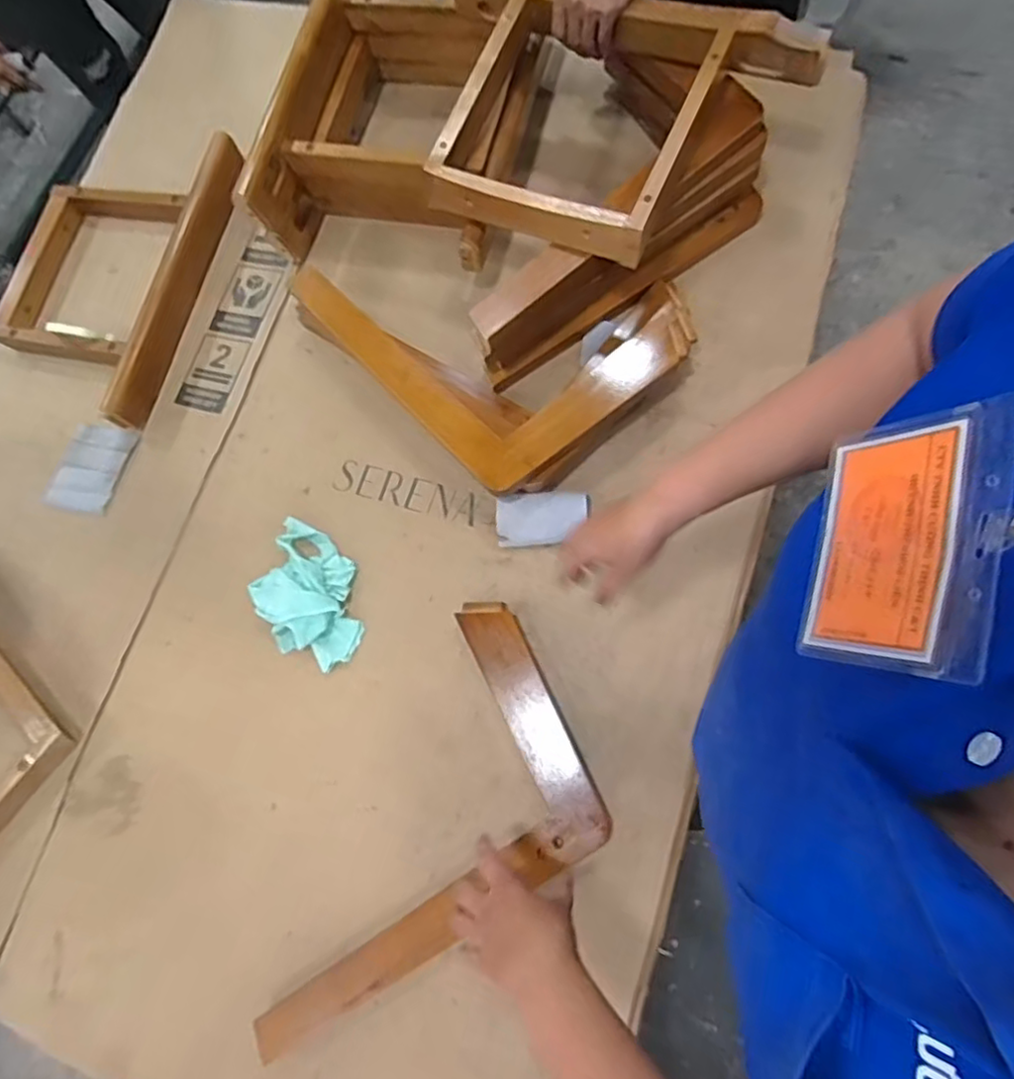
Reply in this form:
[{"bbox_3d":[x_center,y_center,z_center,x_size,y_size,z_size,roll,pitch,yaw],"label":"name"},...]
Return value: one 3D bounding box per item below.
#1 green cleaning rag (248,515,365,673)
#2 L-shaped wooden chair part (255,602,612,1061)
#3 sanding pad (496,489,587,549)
[{"bbox_3d":[-0.259,0.068,0.847,0.169,0.044,0.162,22,80,14],"label":"green cleaning rag"},{"bbox_3d":[-0.055,0.353,0.729,0.254,0.042,0.527,29,81,9],"label":"L-shaped wooden chair part"},{"bbox_3d":[0.046,-0.027,0.838,0.118,0.010,0.069,-4,93,4],"label":"sanding pad"}]

